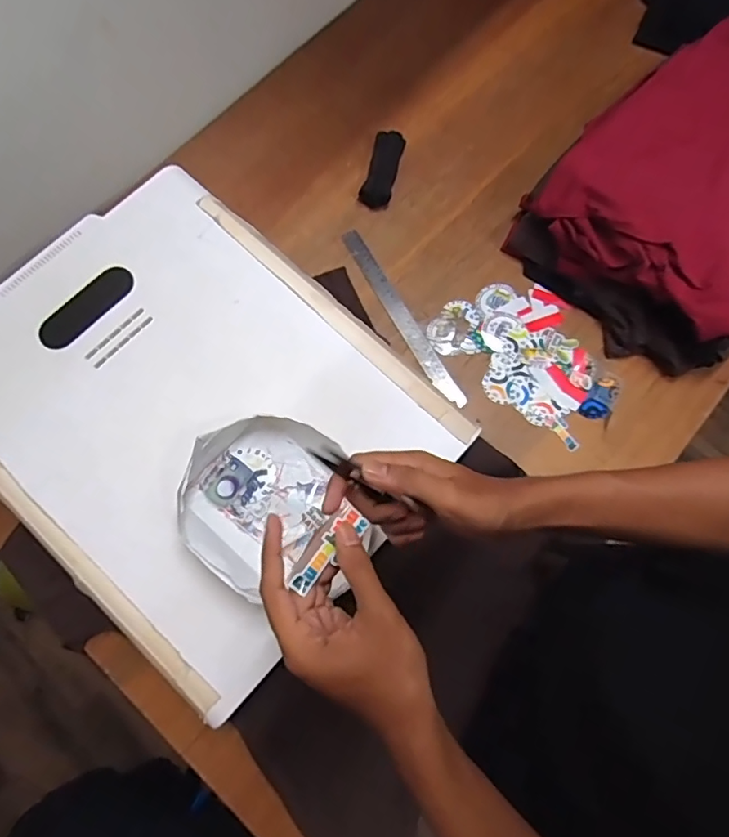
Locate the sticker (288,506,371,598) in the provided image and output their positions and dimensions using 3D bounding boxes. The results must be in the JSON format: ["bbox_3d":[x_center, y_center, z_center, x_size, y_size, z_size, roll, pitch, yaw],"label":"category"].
[{"bbox_3d":[-0.024,0.093,0.374,0.019,0.006,0.067,39,69,12],"label":"sticker"}]

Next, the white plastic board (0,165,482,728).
[{"bbox_3d":[-0.194,-0.017,0.575,0.493,0.015,0.392,42,79,9],"label":"white plastic board"}]

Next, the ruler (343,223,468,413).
[{"bbox_3d":[0.054,-0.153,0.789,0.026,0.007,0.319,-29,77,-10],"label":"ruler"}]

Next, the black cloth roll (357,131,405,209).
[{"bbox_3d":[0.029,-0.393,0.839,0.047,0.033,0.128,13,74,3],"label":"black cloth roll"}]

